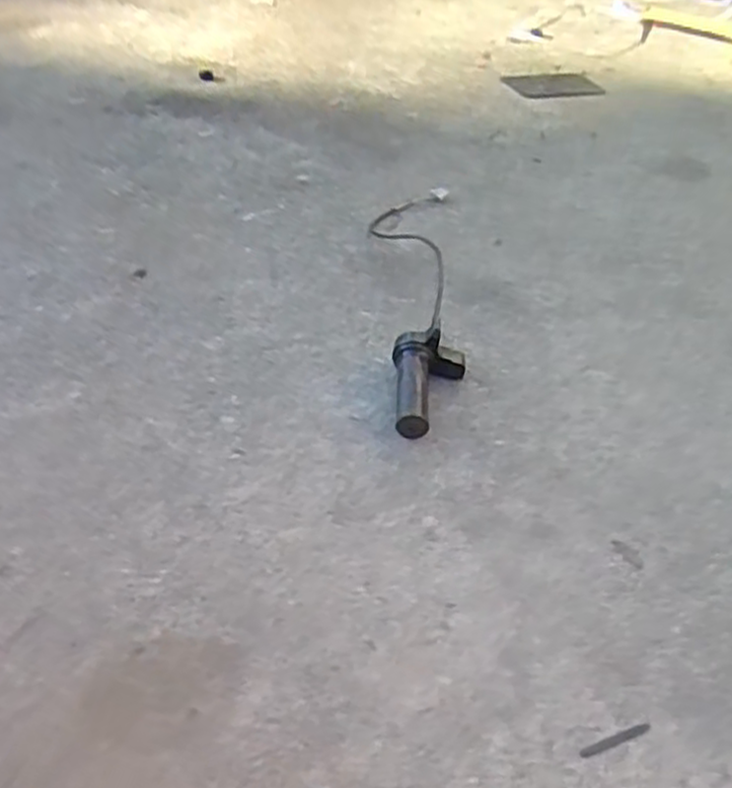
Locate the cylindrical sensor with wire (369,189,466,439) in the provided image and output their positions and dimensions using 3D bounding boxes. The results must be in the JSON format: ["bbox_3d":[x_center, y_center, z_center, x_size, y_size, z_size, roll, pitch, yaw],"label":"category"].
[{"bbox_3d":[0.059,-0.138,1.002,0.113,0.041,0.503,4,40,-1],"label":"cylindrical sensor with wire"}]

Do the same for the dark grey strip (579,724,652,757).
[{"bbox_3d":[0.189,0.261,0.602,0.061,0.004,0.007,-12,42,-19],"label":"dark grey strip"}]

